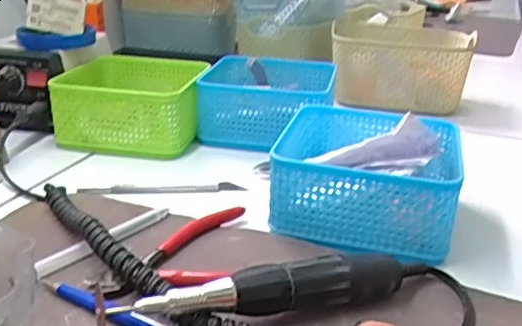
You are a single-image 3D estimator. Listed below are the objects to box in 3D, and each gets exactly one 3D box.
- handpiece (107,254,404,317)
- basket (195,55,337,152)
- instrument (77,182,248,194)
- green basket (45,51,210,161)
[{"bbox_3d":[0.007,0.072,0.331,0.159,0.028,0.023,-6,25,-16],"label":"handpiece"},{"bbox_3d":[0.006,-0.064,0.609,0.126,0.059,0.125,6,23,8],"label":"basket"},{"bbox_3d":[-0.080,0.021,0.484,0.132,0.011,0.012,-3,24,-11],"label":"instrument"},{"bbox_3d":[-0.123,-0.063,0.593,0.126,0.057,0.123,5,23,6],"label":"green basket"}]

